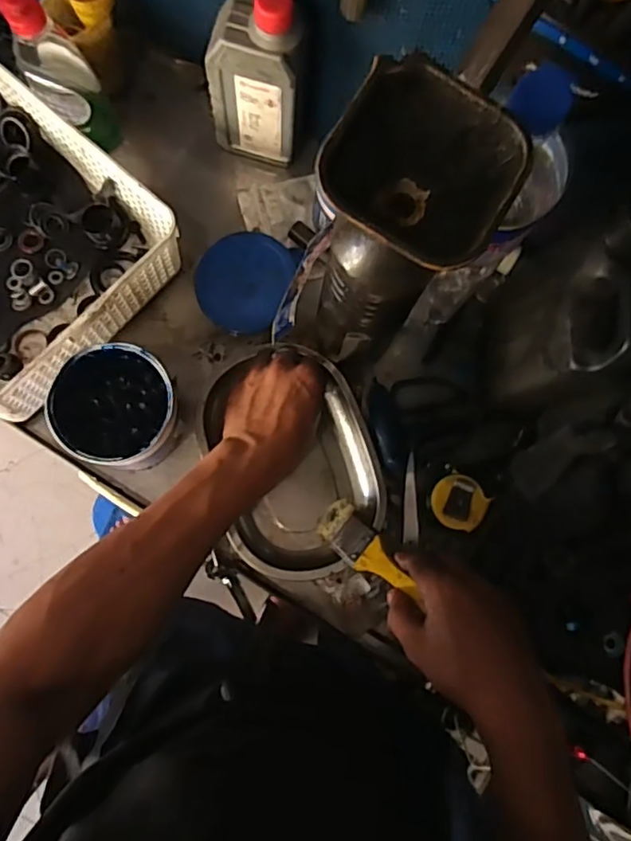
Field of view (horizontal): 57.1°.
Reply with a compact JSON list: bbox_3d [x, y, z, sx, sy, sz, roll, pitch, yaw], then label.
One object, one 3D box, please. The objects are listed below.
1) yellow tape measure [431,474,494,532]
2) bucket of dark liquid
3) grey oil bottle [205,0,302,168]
[{"bbox_3d":[0.138,0.081,0.569,0.052,0.033,0.050,22,81,0],"label":"yellow tape measure"},{"bbox_3d":[-0.178,-0.008,0.522,0.112,0.080,0.101,1,81,-3],"label":"bucket of dark liquid"},{"bbox_3d":[-0.053,-0.308,0.523,0.085,0.171,0.051,21,81,0],"label":"grey oil bottle"}]

